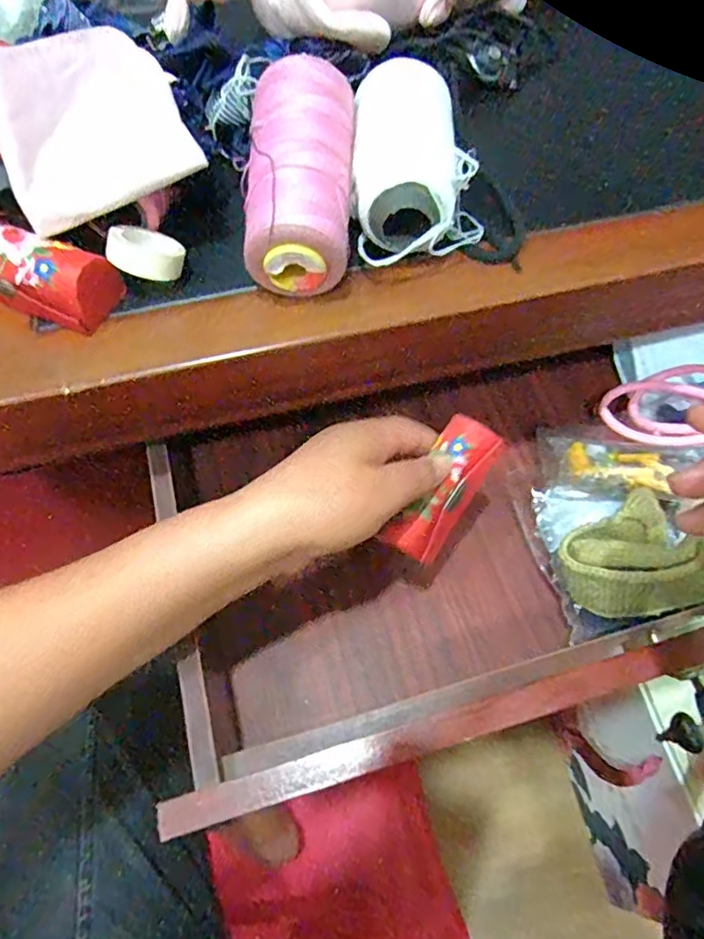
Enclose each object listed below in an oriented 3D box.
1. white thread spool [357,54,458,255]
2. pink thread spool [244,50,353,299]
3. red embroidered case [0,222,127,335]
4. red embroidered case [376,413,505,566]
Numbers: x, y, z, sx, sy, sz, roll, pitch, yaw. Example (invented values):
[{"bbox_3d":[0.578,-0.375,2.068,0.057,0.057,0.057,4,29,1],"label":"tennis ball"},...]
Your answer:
[{"bbox_3d":[0.027,-0.157,0.305,0.047,0.049,0.113,0,61,0],"label":"white thread spool"},{"bbox_3d":[-0.026,-0.148,0.281,0.051,0.038,0.120,3,76,2],"label":"pink thread spool"},{"bbox_3d":[-0.162,-0.097,0.281,0.091,0.028,0.034,21,63,12],"label":"red embroidered case"},{"bbox_3d":[0.055,0.012,0.349,0.034,0.018,0.089,31,89,16],"label":"red embroidered case"}]

